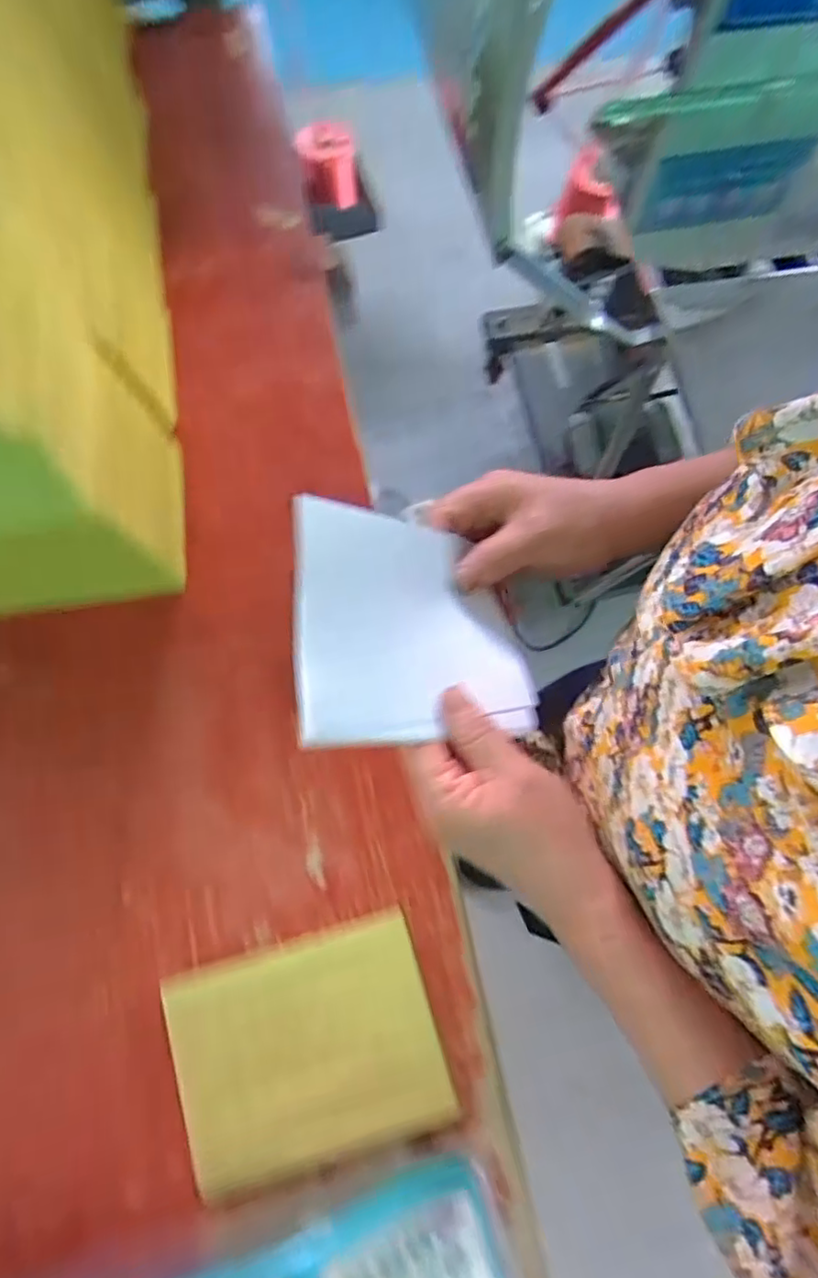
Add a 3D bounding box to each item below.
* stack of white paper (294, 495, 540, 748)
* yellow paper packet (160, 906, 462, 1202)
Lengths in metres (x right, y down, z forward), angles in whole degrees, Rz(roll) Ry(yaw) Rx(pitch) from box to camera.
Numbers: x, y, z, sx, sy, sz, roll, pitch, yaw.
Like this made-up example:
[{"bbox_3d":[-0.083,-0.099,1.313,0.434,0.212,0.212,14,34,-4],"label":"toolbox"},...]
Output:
[{"bbox_3d":[0.006,-0.007,0.335,0.149,0.017,0.117,4,73,-39],"label":"stack of white paper"},{"bbox_3d":[-0.062,0.250,0.388,0.153,0.012,0.119,-15,74,-6],"label":"yellow paper packet"}]

